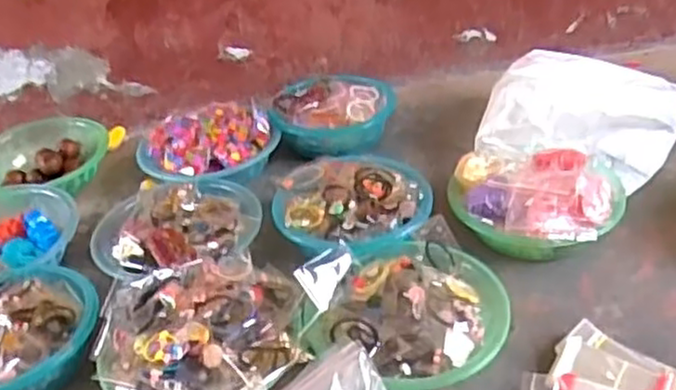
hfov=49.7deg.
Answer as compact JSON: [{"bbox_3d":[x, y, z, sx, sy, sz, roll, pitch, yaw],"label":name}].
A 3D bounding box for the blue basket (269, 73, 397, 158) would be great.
[{"bbox_3d":[-0.007,-0.137,1.307,0.213,0.078,0.193,5,38,14],"label":"blue basket"}]

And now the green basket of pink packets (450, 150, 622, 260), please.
[{"bbox_3d":[0.278,0.012,1.042,0.234,0.104,0.196,8,39,18],"label":"green basket of pink packets"}]

